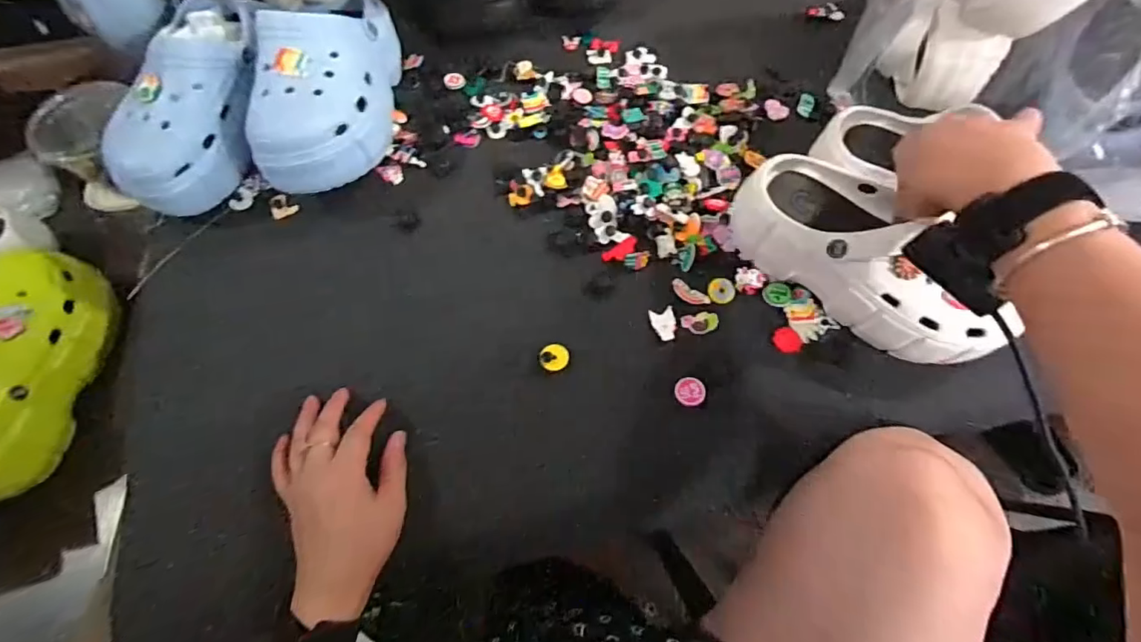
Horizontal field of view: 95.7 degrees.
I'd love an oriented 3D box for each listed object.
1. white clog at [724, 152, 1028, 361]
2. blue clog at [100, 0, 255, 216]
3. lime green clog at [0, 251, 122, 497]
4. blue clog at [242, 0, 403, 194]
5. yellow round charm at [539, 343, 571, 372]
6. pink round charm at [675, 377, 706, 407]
[{"bbox_3d":[0.247,-0.050,0.435,0.080,0.091,0.229,-42,77,-16],"label":"white clog"},{"bbox_3d":[-0.377,-0.222,0.515,0.089,0.083,0.231,14,87,7],"label":"blue clog"},{"bbox_3d":[-0.569,0.046,0.527,0.096,0.108,0.256,-5,66,-1],"label":"lime green clog"},{"bbox_3d":[-0.247,-0.243,0.537,0.103,0.117,0.242,0,66,1],"label":"blue clog"},{"bbox_3d":[-0.014,0.033,0.466,0.028,0.006,0.025,-14,66,-5],"label":"yellow round charm"},{"bbox_3d":[0.104,0.061,0.448,0.025,0.004,0.025,0,66,1],"label":"pink round charm"}]

